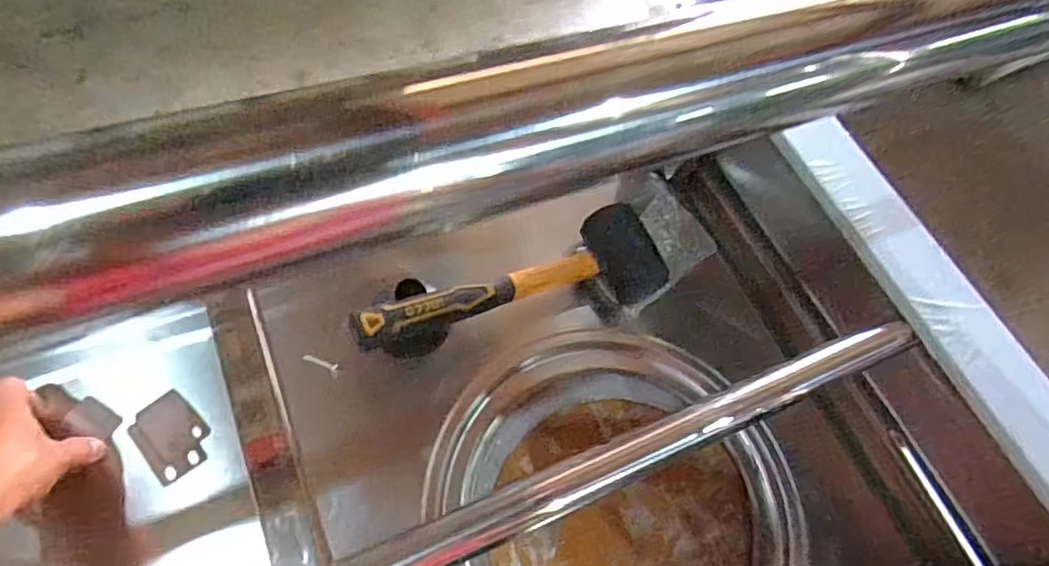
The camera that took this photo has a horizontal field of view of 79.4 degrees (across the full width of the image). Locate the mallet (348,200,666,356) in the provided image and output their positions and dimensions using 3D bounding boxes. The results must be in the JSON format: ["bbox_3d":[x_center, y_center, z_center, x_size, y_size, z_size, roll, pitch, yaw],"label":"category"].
[{"bbox_3d":[-0.009,0.001,0.600,0.317,0.060,0.096,-15,61,-29],"label":"mallet"}]

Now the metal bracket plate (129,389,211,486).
[{"bbox_3d":[-0.297,0.129,0.533,0.064,0.004,0.050,47,56,5],"label":"metal bracket plate"}]

